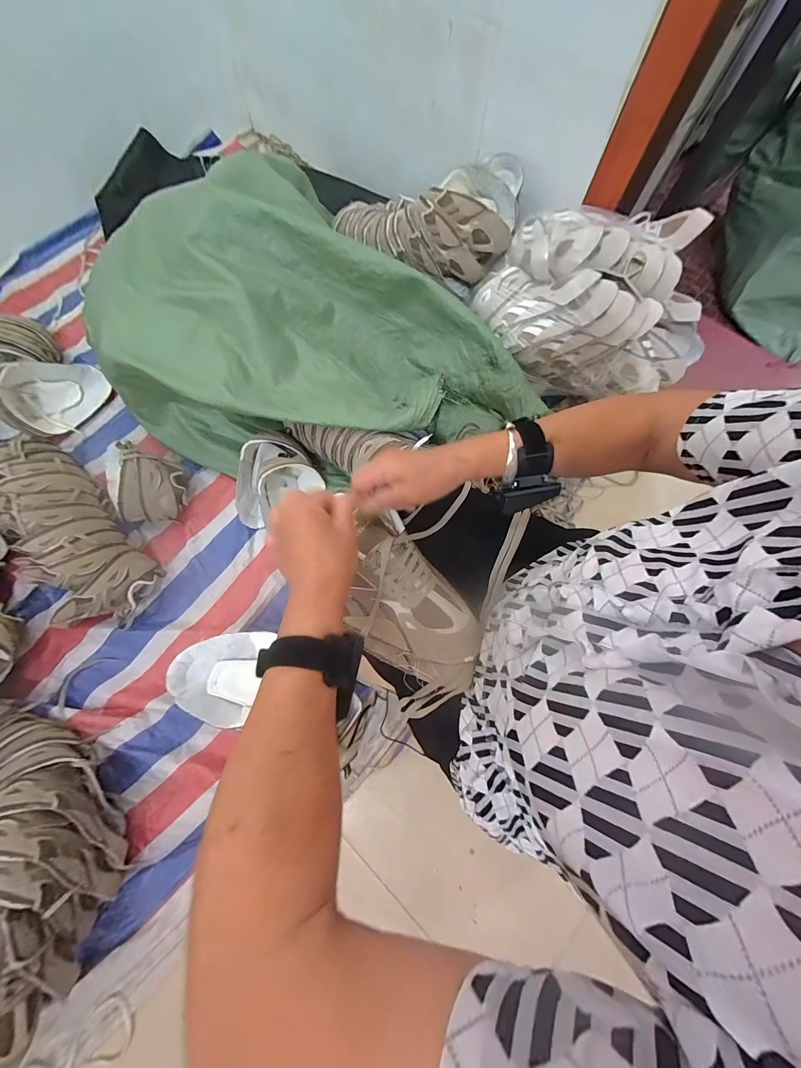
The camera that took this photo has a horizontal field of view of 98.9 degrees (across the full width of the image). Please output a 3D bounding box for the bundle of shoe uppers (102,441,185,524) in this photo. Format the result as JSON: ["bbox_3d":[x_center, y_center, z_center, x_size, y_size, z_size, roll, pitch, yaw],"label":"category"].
[{"bbox_3d":[-0.586,-0.100,0.805,0.134,0.137,0.158,23,75,6],"label":"bundle of shoe uppers"}]

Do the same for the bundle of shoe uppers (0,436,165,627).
[{"bbox_3d":[-0.778,-0.018,0.778,0.204,0.152,0.525,-43,79,-11],"label":"bundle of shoe uppers"}]

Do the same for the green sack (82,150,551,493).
[{"bbox_3d":[-0.145,-0.429,0.787,0.939,0.296,0.518,9,74,2],"label":"green sack"}]

